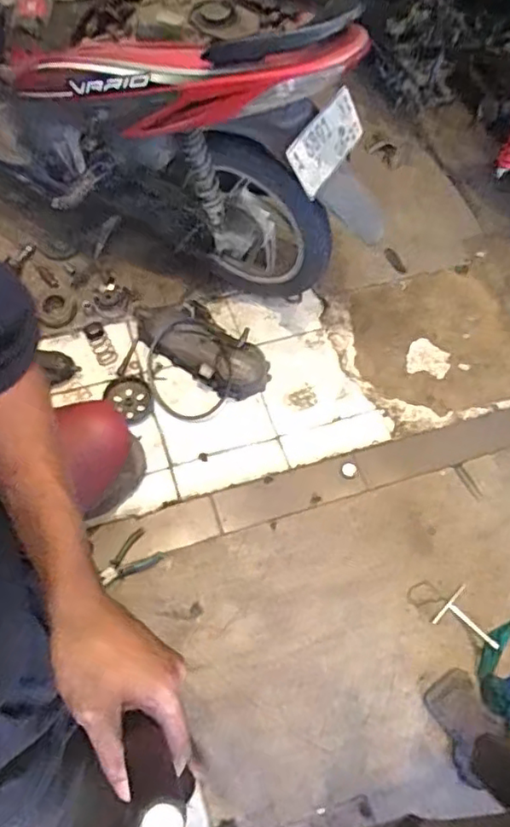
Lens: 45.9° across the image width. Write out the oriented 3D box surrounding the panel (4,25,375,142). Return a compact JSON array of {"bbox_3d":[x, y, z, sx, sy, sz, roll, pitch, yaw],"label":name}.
[{"bbox_3d":[-0.185,-0.772,1.382,0.919,0.161,0.226,16,63,28],"label":"panel"}]

